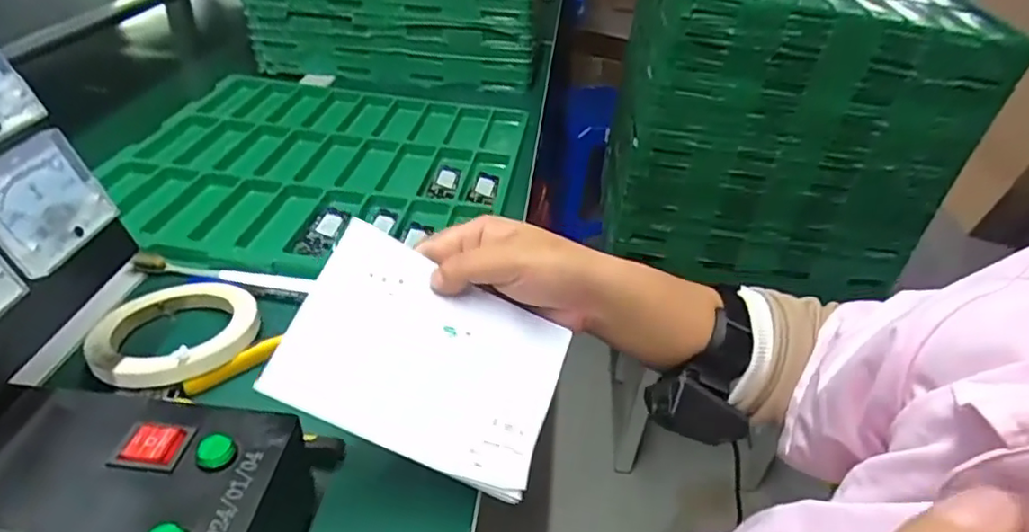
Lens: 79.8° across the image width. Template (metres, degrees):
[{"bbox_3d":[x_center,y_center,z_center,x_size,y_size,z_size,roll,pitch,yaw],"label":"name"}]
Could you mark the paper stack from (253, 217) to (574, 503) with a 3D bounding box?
[{"bbox_3d":[-0.045,0.050,0.331,0.142,0.006,0.102,28,61,-11],"label":"paper stack"}]

